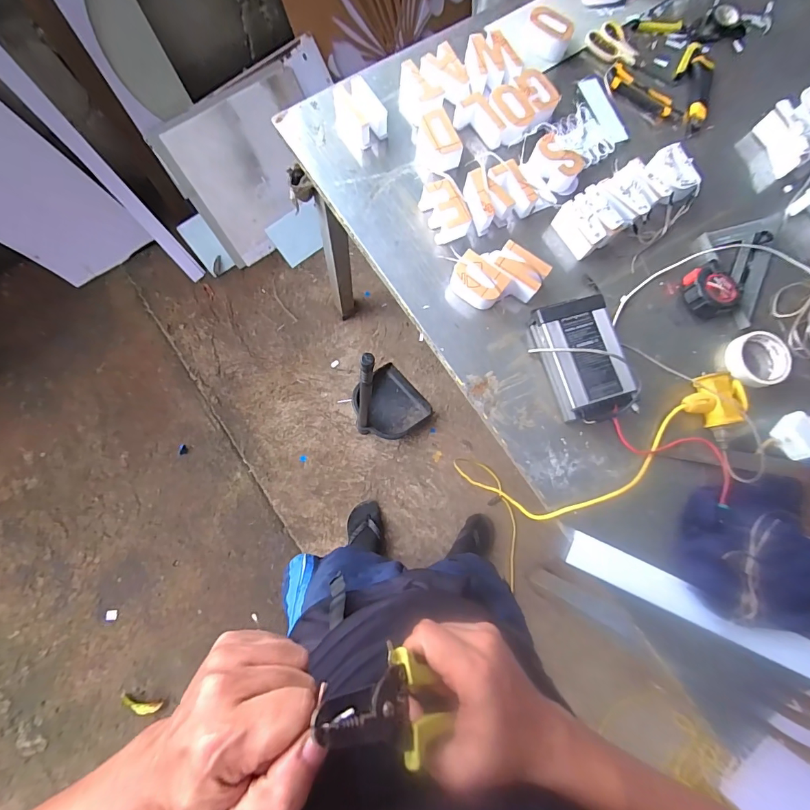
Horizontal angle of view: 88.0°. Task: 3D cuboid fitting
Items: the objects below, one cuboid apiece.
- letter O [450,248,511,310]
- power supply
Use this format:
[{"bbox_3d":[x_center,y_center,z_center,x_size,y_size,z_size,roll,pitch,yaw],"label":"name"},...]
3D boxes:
[{"bbox_3d":[0.113,-0.191,0.673,0.085,0.058,0.070,40,80,2],"label":"letter O"},{"bbox_3d":[0.276,-0.069,0.655,0.120,0.047,0.189,-15,82,-7],"label":"power supply"}]

